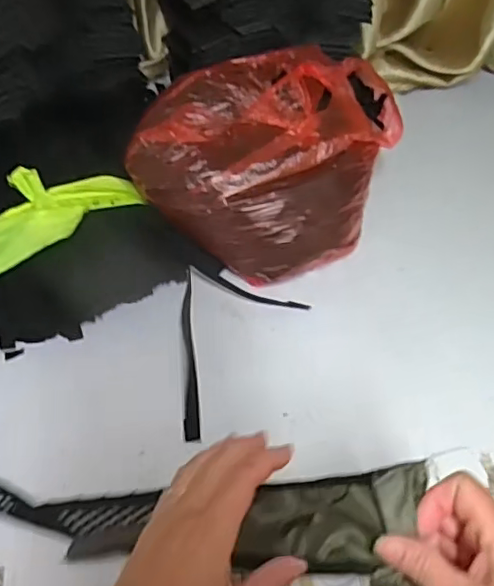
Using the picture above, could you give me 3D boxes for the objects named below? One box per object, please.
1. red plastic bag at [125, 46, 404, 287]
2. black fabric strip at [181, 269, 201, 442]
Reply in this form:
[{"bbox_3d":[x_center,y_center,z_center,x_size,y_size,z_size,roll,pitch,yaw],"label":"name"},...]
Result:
[{"bbox_3d":[0.030,-0.169,0.700,0.254,0.146,0.289,19,52,15],"label":"red plastic bag"},{"bbox_3d":[-0.059,0.059,0.605,0.015,0.017,0.195,-4,48,-4],"label":"black fabric strip"}]

